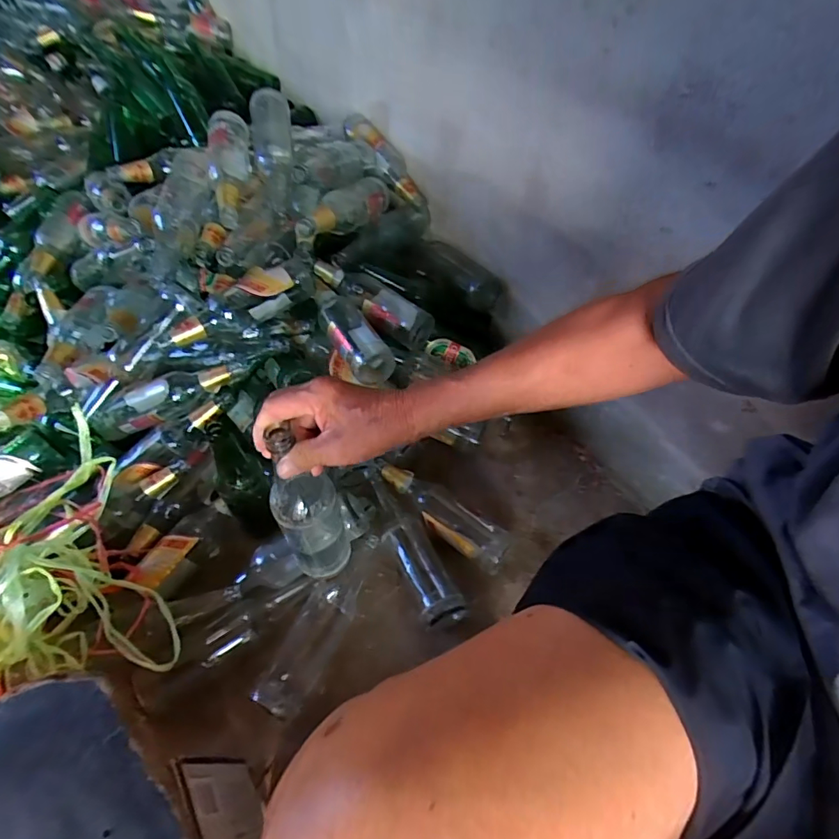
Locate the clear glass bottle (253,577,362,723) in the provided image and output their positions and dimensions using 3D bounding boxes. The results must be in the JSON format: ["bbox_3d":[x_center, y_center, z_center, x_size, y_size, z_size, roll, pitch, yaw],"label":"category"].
[{"bbox_3d":[-0.147,0.299,0.675,0.074,0.062,0.203,23,57,16],"label":"clear glass bottle"}]

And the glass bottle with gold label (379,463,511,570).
[{"bbox_3d":[0.036,0.150,0.782,0.238,0.059,0.068,32,60,21],"label":"glass bottle with gold label"}]

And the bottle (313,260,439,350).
[{"bbox_3d":[-0.090,-0.208,0.863,0.245,0.061,0.069,32,60,21],"label":"bottle"}]

